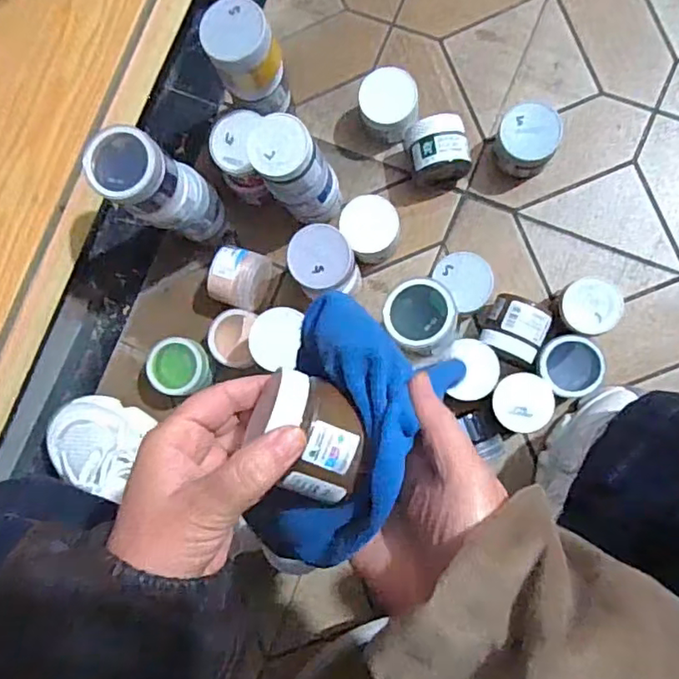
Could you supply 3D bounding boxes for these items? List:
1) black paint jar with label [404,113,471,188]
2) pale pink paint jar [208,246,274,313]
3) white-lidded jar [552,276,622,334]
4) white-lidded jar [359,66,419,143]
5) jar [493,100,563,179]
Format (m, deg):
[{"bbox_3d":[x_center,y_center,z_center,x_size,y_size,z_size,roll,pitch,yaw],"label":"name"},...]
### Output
[{"bbox_3d":[0.103,-0.193,0.613,0.059,0.058,0.065,-13,85,7],"label":"black paint jar with label"},{"bbox_3d":[-0.105,-0.064,0.632,0.051,0.060,0.059,15,89,8],"label":"pale pink paint jar"},{"bbox_3d":[0.242,-0.030,0.583,0.059,0.056,0.055,-13,85,7],"label":"white-lidded jar"},{"bbox_3d":[0.054,-0.245,0.621,0.058,0.060,0.061,0,87,8],"label":"white-lidded jar"},{"bbox_3d":[0.190,-0.200,0.596,0.058,0.055,0.056,0,87,8],"label":"jar"}]

